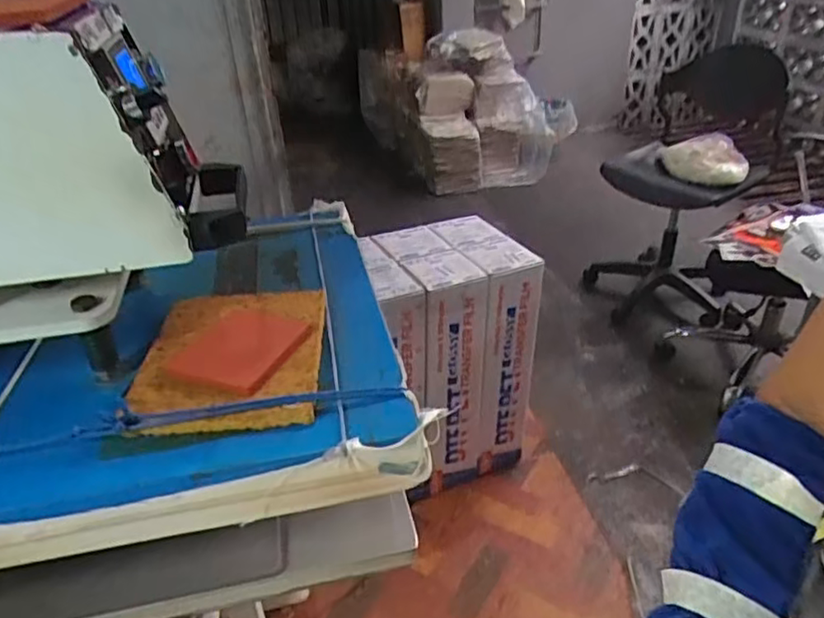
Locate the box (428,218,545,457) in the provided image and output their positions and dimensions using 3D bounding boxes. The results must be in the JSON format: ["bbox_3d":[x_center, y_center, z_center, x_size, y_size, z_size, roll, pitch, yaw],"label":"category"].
[{"bbox_3d":[0.193,0.077,1.681,0.162,0.567,0.310,-16,35,-21],"label":"box"}]

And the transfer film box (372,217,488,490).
[{"bbox_3d":[0.043,0.137,1.636,0.173,0.615,0.311,-16,35,-21],"label":"transfer film box"}]

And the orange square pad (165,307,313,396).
[{"bbox_3d":[-0.138,0.029,0.504,0.088,0.008,0.099,10,34,19],"label":"orange square pad"}]

